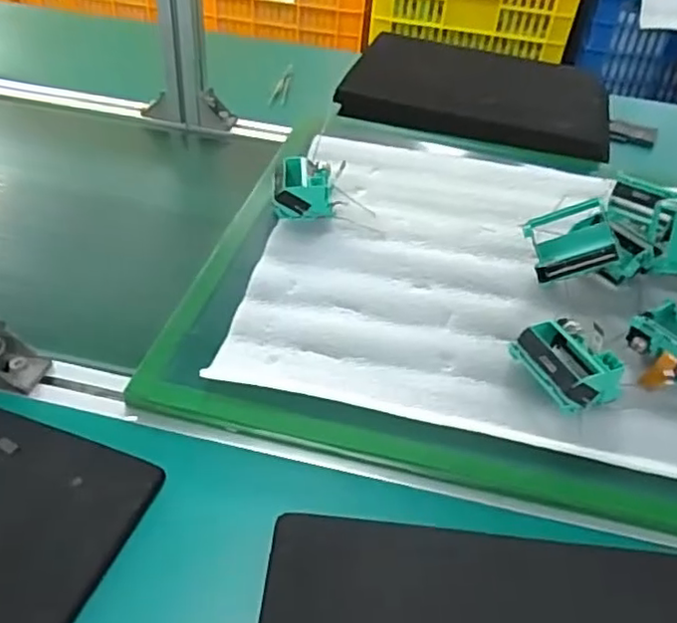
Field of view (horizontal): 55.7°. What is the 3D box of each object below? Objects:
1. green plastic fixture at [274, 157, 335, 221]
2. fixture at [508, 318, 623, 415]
[{"bbox_3d":[-0.034,-0.125,0.639,0.062,0.036,0.076,3,43,-3],"label":"green plastic fixture"},{"bbox_3d":[0.168,0.040,0.473,0.062,0.037,0.068,-13,46,-19],"label":"fixture"}]

